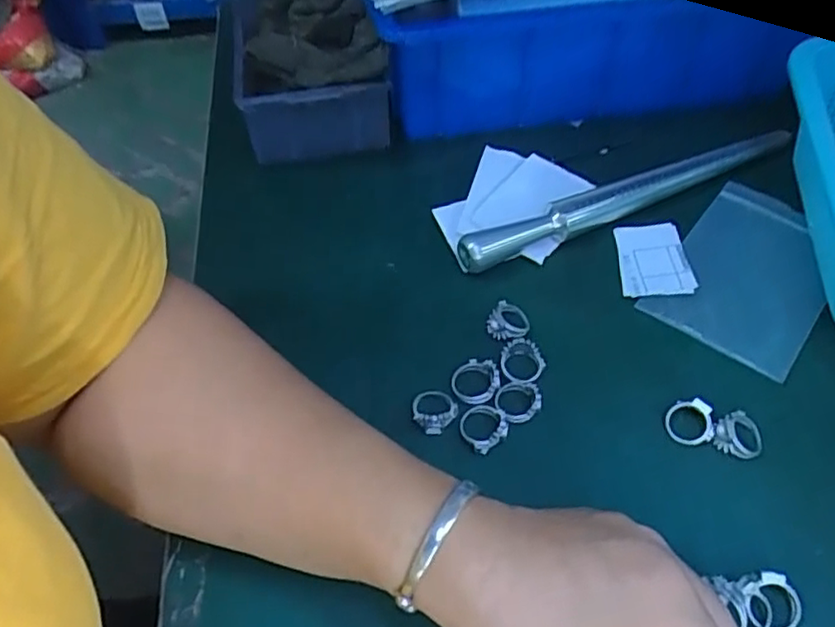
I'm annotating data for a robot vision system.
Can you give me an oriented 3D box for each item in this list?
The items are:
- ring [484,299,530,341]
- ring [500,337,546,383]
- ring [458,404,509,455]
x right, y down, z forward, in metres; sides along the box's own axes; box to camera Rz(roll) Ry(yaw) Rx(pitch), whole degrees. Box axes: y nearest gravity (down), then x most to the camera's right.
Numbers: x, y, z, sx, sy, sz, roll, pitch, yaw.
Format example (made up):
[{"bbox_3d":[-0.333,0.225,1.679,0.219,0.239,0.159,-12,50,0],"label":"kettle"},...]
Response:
[{"bbox_3d":[0.048,0.004,0.339,0.021,0.006,0.023,0,54,1],"label":"ring"},{"bbox_3d":[0.053,0.023,0.325,0.022,0.004,0.024,0,54,1],"label":"ring"},{"bbox_3d":[0.031,0.052,0.305,0.021,0.007,0.021,0,54,1],"label":"ring"}]

